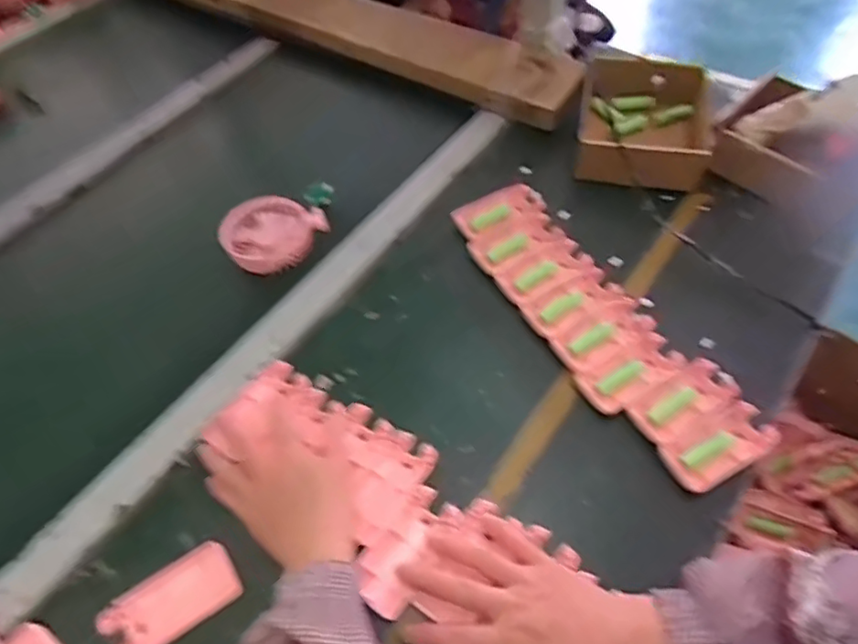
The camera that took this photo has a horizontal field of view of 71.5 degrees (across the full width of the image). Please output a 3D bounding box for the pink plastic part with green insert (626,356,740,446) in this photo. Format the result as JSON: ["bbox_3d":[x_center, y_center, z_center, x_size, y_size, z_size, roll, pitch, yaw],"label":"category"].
[{"bbox_3d":[0.221,0.069,0.521,0.088,0.016,0.048,-25,57,-15],"label":"pink plastic part with green insert"}]

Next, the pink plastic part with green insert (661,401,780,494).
[{"bbox_3d":[0.245,0.103,0.500,0.095,0.015,0.048,-24,56,-14],"label":"pink plastic part with green insert"}]

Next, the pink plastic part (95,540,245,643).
[{"bbox_3d":[-0.194,0.210,0.451,0.096,0.016,0.055,-31,58,-18],"label":"pink plastic part"}]

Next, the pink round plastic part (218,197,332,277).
[{"bbox_3d":[-0.175,-0.098,0.655,0.102,0.029,0.097,-1,54,2],"label":"pink round plastic part"}]

